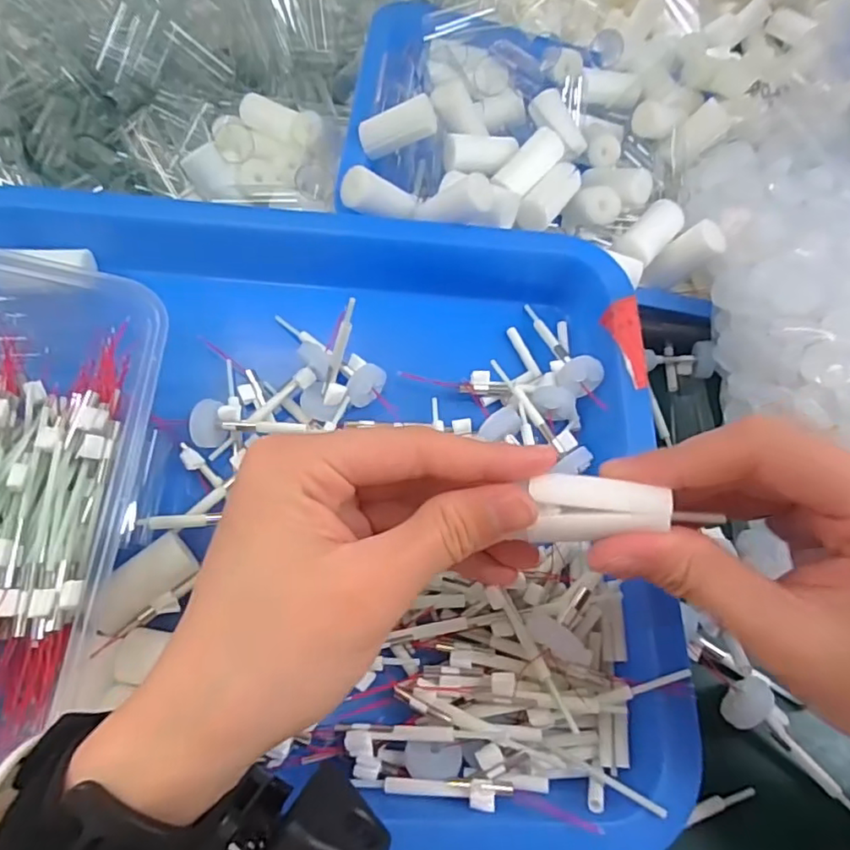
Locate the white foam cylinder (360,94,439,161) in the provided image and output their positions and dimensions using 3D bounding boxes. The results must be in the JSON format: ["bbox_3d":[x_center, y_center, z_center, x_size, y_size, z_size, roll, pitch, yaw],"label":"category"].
[{"bbox_3d":[-0.014,-0.161,0.316,0.042,0.018,0.020,-21,59,10],"label":"white foam cylinder"}]

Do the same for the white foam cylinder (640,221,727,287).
[{"bbox_3d":[0.136,-0.087,0.309,0.018,0.043,0.018,22,55,-22],"label":"white foam cylinder"}]

